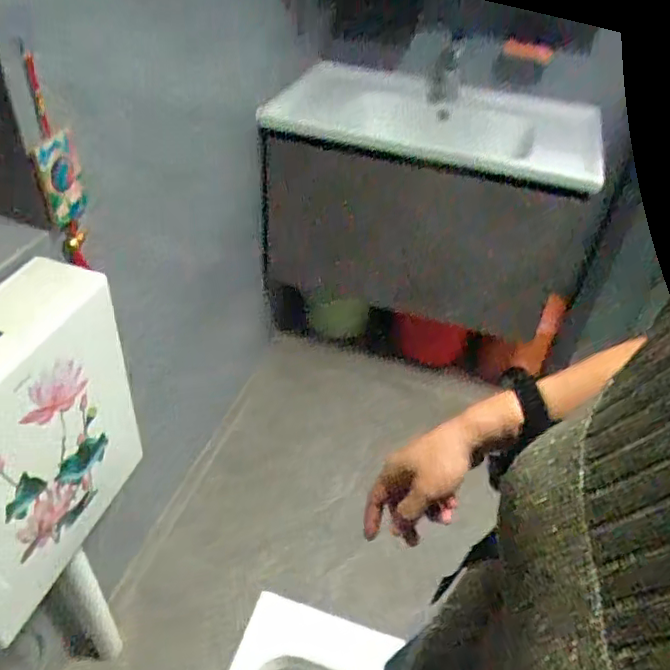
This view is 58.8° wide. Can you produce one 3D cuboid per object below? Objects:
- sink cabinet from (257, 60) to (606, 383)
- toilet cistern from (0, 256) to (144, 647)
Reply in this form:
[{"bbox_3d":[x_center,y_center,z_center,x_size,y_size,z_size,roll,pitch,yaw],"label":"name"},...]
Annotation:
[{"bbox_3d":[0.235,-0.337,1.739,0.846,0.716,0.488,8,41,2],"label":"sink cabinet"},{"bbox_3d":[-0.445,0.154,0.821,0.161,0.379,0.372,12,41,7],"label":"toilet cistern"}]

